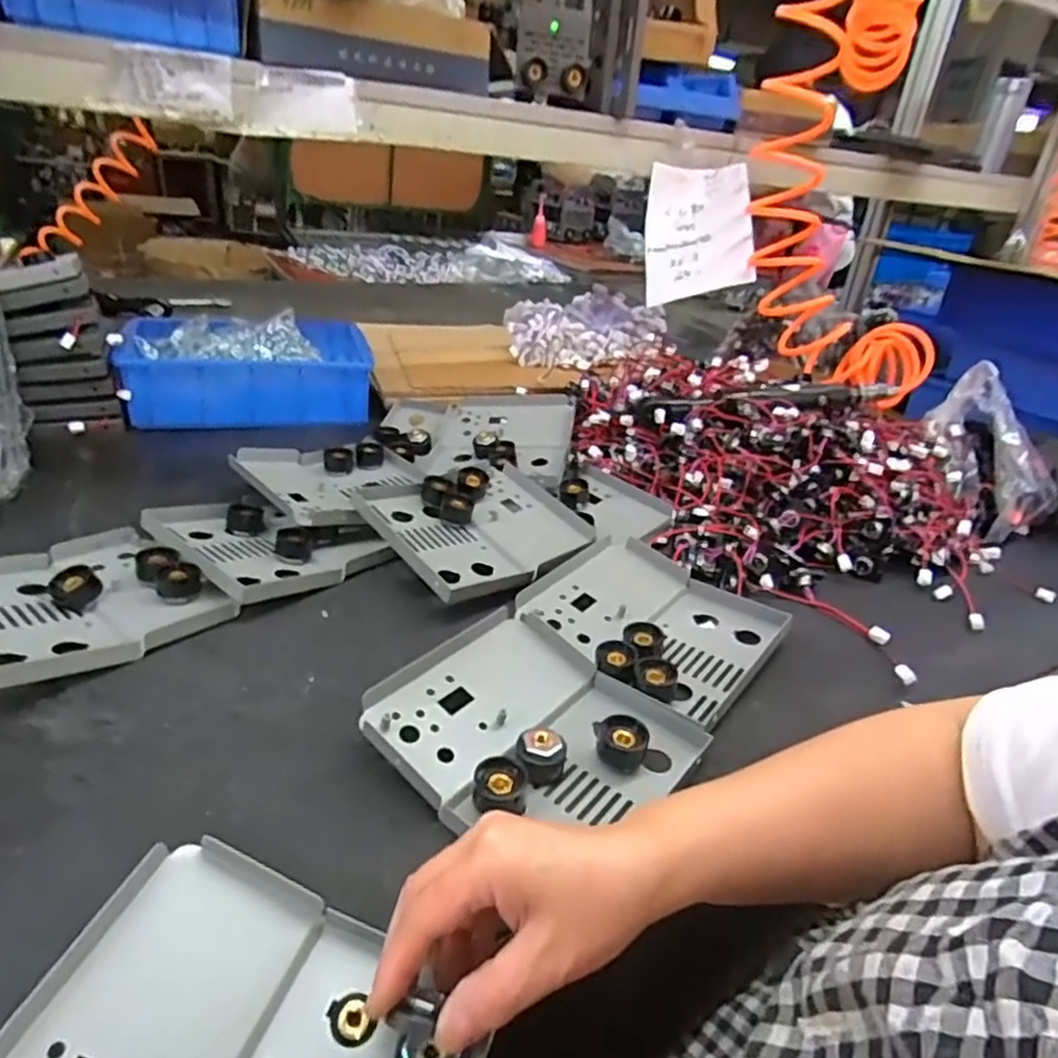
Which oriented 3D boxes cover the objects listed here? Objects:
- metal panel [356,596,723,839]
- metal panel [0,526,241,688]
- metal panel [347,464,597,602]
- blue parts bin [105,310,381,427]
[{"bbox_3d":[0.000,0.123,0.427,0.167,0.030,0.156,26,34,31],"label":"metal panel"},{"bbox_3d":[-0.332,0.053,0.504,0.171,0.040,0.157,26,34,31],"label":"metal panel"},{"bbox_3d":[-0.043,-0.005,0.621,0.173,0.028,0.155,-15,36,-34],"label":"metal panel"},{"bbox_3d":[-0.366,-0.215,0.914,0.296,0.085,0.224,-2,30,-16],"label":"blue parts bin"}]

